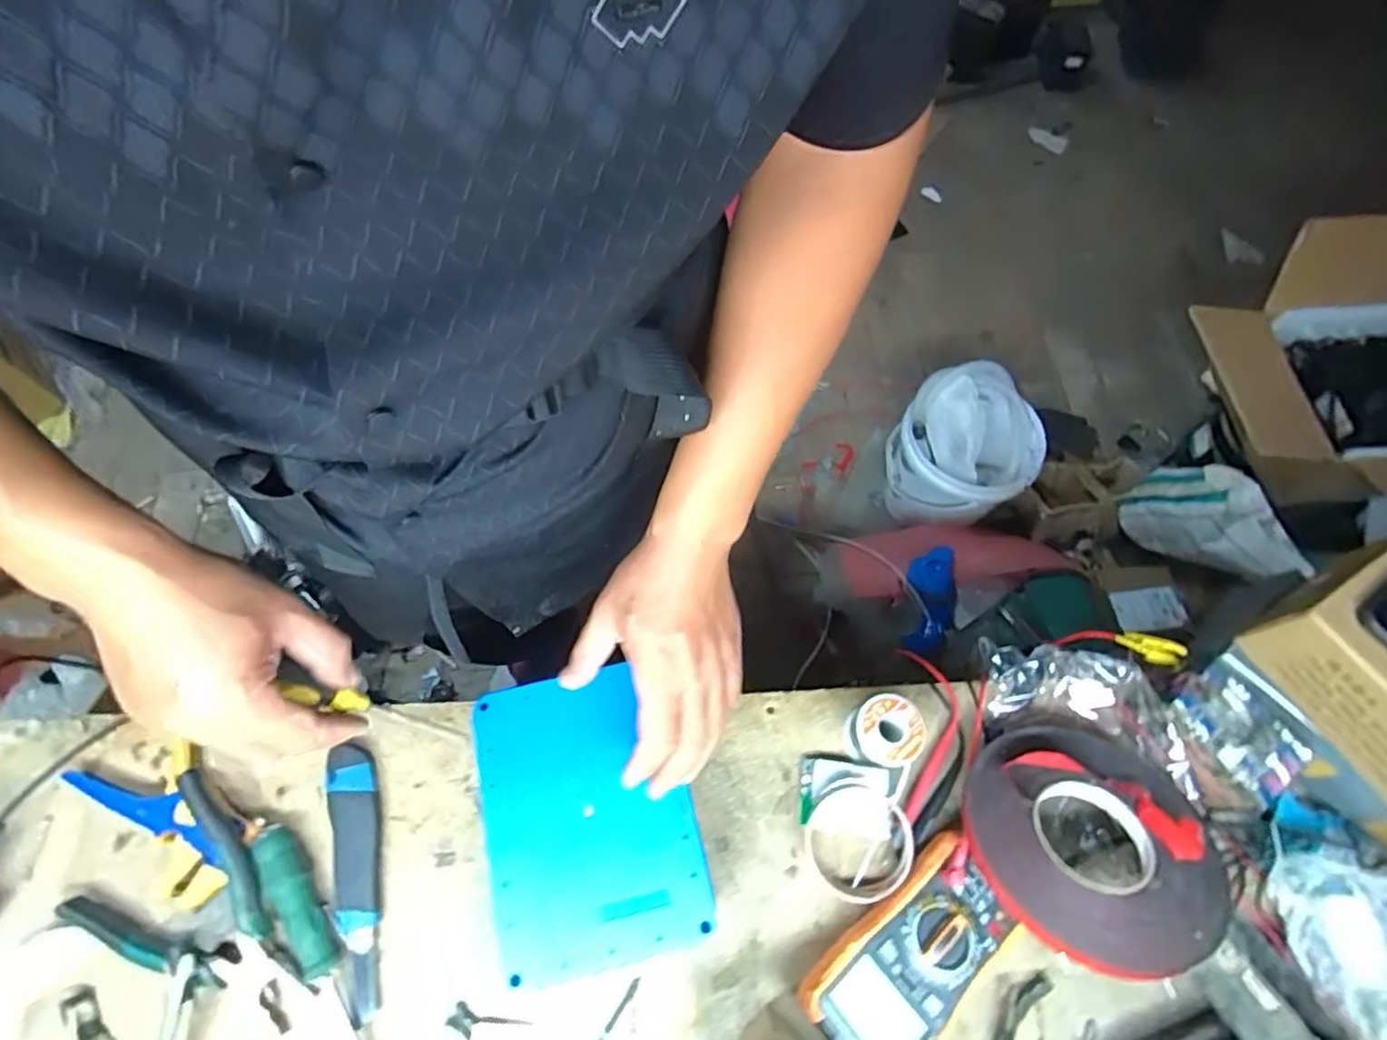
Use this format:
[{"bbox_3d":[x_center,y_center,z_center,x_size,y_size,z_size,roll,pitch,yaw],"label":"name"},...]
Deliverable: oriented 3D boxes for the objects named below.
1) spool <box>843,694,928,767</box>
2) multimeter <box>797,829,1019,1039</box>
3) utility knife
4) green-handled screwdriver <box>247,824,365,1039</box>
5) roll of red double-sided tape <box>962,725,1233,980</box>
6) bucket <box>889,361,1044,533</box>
[{"bbox_3d":[0.156,0.174,0.533,0.051,0.045,0.054,1,65,-1],"label":"spool"},{"bbox_3d":[0.159,0.318,0.474,0.163,0.039,0.086,-39,71,-18],"label":"multimeter"},{"bbox_3d":[-0.262,0.277,0.509,0.036,0.018,0.193,-15,66,-8],"label":"utility knife"},{"bbox_3d":[-0.265,0.343,0.473,0.031,0.031,0.260,-33,69,-15],"label":"green-handled screwdriver"},{"bbox_3d":[0.287,0.231,0.473,0.166,0.028,0.163,-4,43,3],"label":"roll of red double-sided tape"},{"bbox_3d":[0.534,-0.126,1.324,0.233,0.261,0.266,-20,67,-10],"label":"bucket"}]

